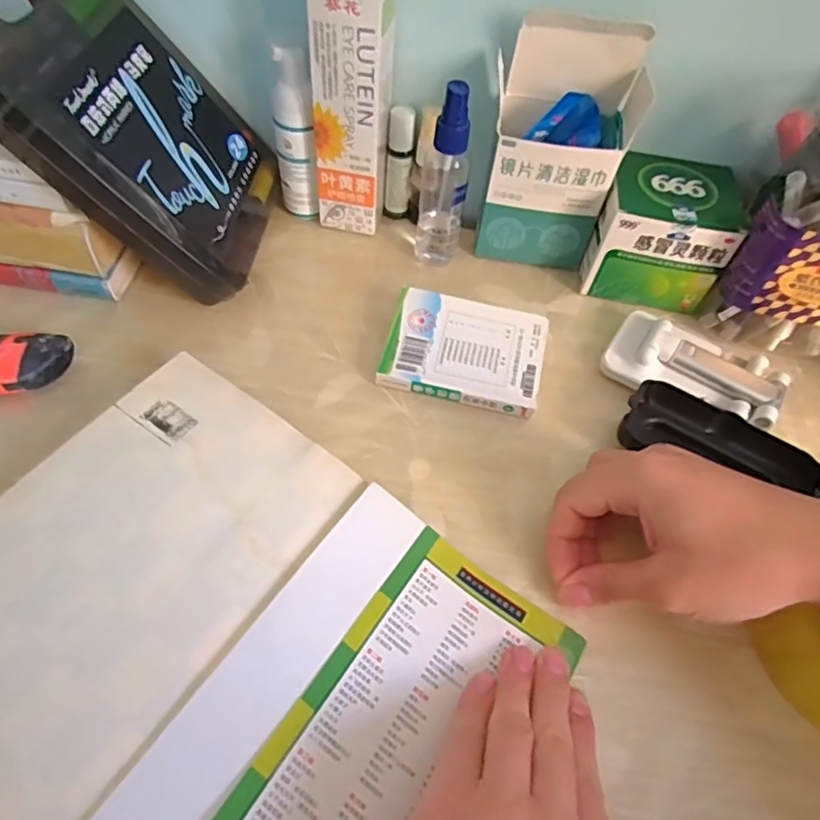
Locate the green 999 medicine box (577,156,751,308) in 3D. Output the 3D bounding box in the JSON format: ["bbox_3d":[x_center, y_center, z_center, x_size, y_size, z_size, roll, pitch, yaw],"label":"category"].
[{"bbox_3d":[0.179,-0.131,0.418,0.088,0.081,0.076,13,56,3],"label":"green 999 medicine box"}]

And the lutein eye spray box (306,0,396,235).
[{"bbox_3d":[-0.038,-0.206,0.388,0.049,0.183,0.040,6,56,-1],"label":"lutein eye spray box"}]

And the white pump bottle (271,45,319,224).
[{"bbox_3d":[-0.081,-0.188,0.409,0.026,0.121,0.027,-11,58,-12],"label":"white pump bottle"}]

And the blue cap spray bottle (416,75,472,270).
[{"bbox_3d":[0.024,-0.160,0.396,0.033,0.128,0.029,6,56,-1],"label":"blue cap spray bottle"}]

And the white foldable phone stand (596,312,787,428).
[{"bbox_3d":[0.186,-0.027,0.380,0.105,0.027,0.066,27,58,13],"label":"white foldable phone stand"}]

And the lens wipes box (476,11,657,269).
[{"bbox_3d":[0.097,-0.175,0.399,0.095,0.150,0.061,14,56,4],"label":"lens wipes box"}]

